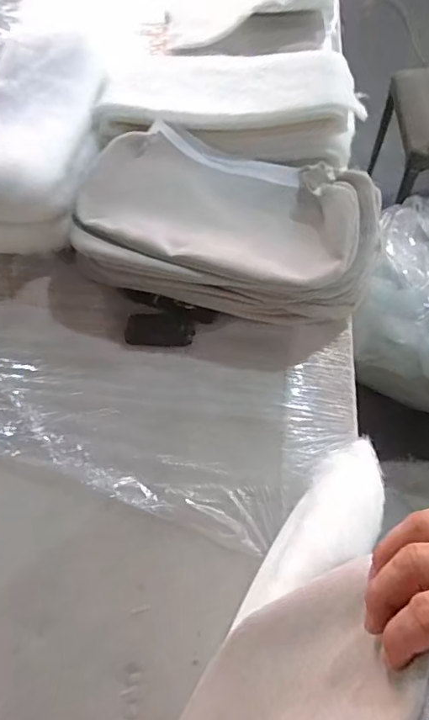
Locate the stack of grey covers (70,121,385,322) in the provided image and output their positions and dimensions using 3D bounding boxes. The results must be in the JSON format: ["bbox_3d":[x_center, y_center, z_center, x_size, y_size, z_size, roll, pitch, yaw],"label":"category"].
[{"bbox_3d":[0.027,-0.234,0.825,0.472,0.122,0.316,9,61,9],"label":"stack of grey covers"}]

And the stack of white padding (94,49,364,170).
[{"bbox_3d":[0.032,-0.491,0.938,0.472,0.095,0.237,7,60,9],"label":"stack of white padding"}]

